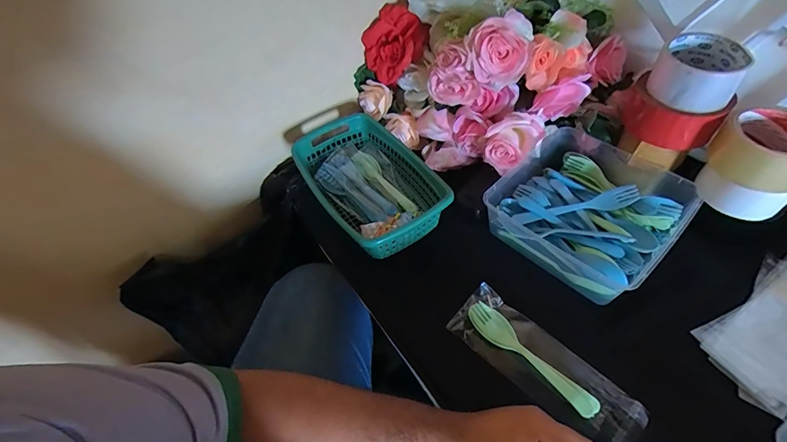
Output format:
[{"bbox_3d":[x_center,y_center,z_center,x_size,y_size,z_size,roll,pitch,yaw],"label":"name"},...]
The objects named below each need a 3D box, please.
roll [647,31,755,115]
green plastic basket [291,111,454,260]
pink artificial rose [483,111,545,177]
[{"bbox_3d":[0.353,-0.173,0.453,0.087,0.050,0.091,-2,50,3],"label":"roll"},{"bbox_3d":[-0.034,-0.061,0.572,0.148,0.070,0.252,-28,54,-18],"label":"green plastic basket"},{"bbox_3d":[0.171,-0.112,0.554,0.067,0.072,0.069,18,54,18],"label":"pink artificial rose"}]

